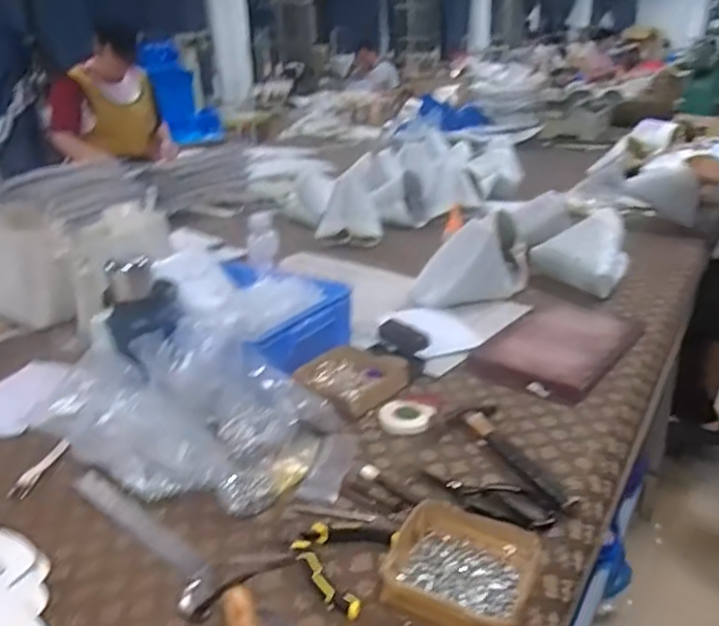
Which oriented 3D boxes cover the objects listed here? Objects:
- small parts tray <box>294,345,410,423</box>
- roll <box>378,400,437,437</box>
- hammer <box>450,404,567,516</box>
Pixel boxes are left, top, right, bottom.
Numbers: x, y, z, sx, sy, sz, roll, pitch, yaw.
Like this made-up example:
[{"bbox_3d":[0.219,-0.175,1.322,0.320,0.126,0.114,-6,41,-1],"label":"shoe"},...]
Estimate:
[{"bbox_3d":[-0.009,0.100,1.013,0.145,0.023,0.149,31,45,28],"label":"small parts tray"},{"bbox_3d":[0.068,0.155,0.926,0.083,0.011,0.083,-2,24,1],"label":"roll"},{"bbox_3d":[0.204,0.186,0.825,0.070,0.017,0.226,-10,25,-18],"label":"hammer"}]

